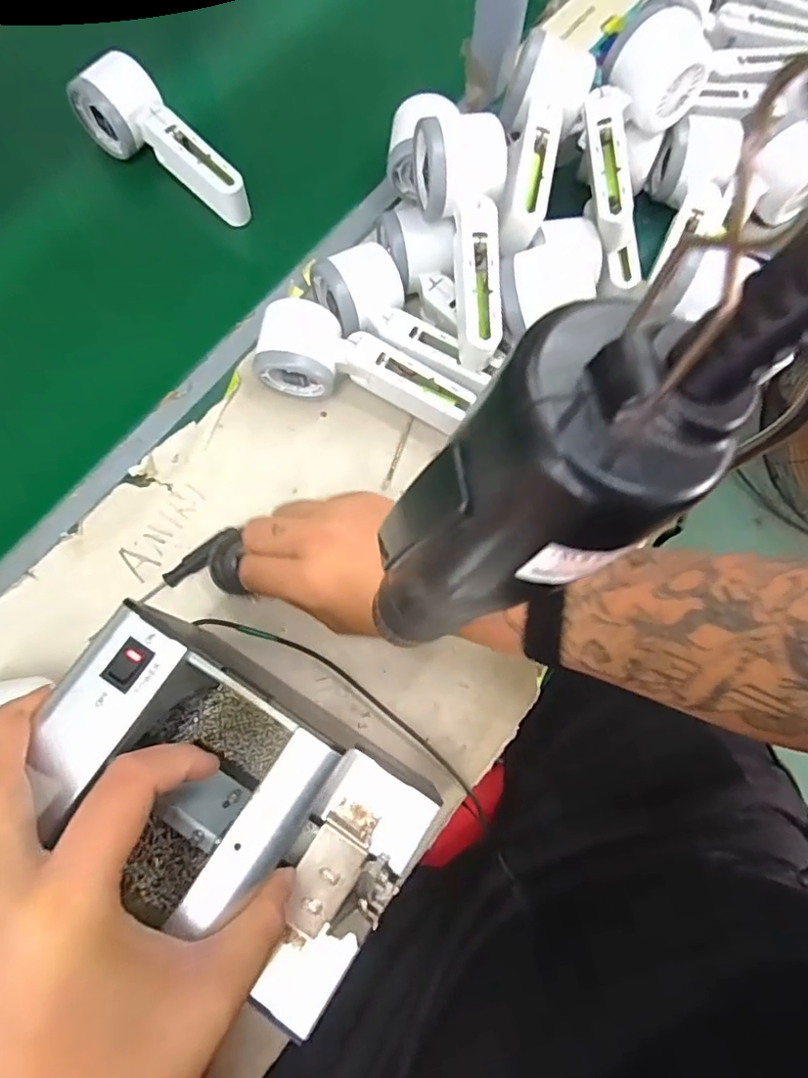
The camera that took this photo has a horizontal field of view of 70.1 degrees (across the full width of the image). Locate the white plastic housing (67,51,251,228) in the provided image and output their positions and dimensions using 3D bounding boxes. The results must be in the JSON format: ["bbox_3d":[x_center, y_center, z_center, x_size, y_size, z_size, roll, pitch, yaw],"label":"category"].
[{"bbox_3d":[-0.193,-0.331,0.481,0.168,0.059,0.060,35,77,10],"label":"white plastic housing"}]

